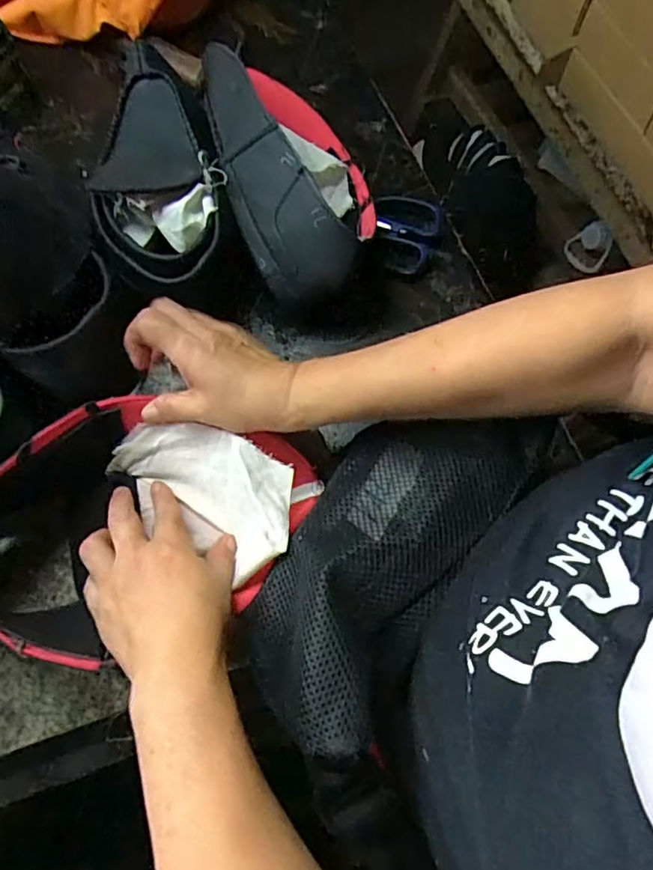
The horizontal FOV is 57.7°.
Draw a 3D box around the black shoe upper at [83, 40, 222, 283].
[{"bbox_3d":[-0.151,-0.233,0.525,0.109,0.061,0.267,-16,70,-7],"label":"black shoe upper"}]

